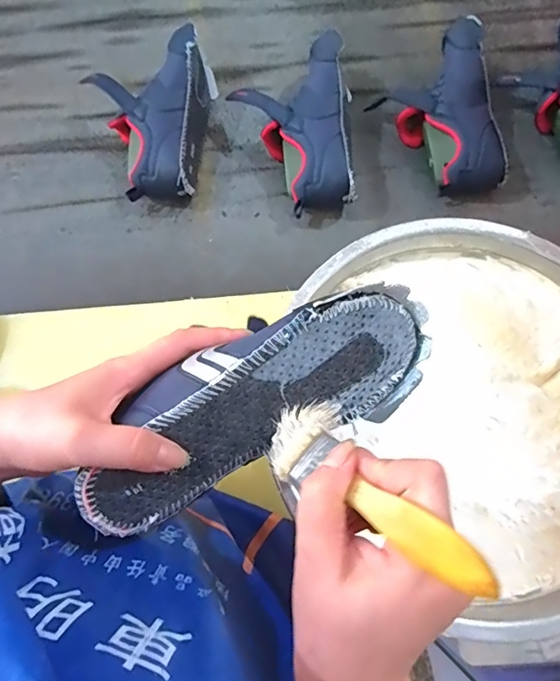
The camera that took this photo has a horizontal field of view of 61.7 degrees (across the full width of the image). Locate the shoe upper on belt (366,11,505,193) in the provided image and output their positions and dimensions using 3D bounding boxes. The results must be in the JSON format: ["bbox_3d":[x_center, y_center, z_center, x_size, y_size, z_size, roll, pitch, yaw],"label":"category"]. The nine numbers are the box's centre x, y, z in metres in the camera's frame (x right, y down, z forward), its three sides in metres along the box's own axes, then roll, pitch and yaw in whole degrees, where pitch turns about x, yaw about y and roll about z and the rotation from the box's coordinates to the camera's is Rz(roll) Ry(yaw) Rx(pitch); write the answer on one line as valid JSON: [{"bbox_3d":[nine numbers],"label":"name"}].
[{"bbox_3d":[0.196,-0.294,0.602,0.132,0.075,0.225,-5,73,-2],"label":"shoe upper on belt"}]

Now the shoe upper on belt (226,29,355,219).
[{"bbox_3d":[0.016,-0.274,0.596,0.143,0.078,0.233,-2,73,0],"label":"shoe upper on belt"}]

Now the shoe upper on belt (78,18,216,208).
[{"bbox_3d":[-0.162,-0.285,0.598,0.126,0.083,0.213,3,73,1],"label":"shoe upper on belt"}]

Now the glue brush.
[{"bbox_3d":[0.040,0.069,0.222,0.046,0.149,0.023,-41,115,-12],"label":"glue brush"}]

